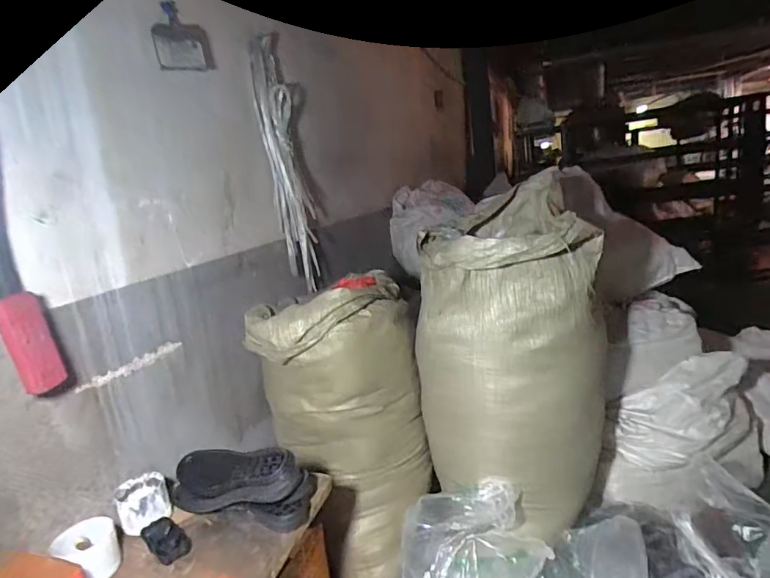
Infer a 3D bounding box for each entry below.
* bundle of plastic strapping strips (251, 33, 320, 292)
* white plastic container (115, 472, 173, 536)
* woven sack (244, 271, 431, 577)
[{"bbox_3d":[-0.284,-0.344,1.368,0.097,0.658,0.125,-7,15,1],"label":"bundle of plastic strapping strips"},{"bbox_3d":[-0.452,0.403,0.876,0.085,0.067,0.099,-17,18,-33],"label":"white plastic container"},{"bbox_3d":[-0.093,0.375,1.265,0.396,0.775,0.364,-7,15,1],"label":"woven sack"}]

